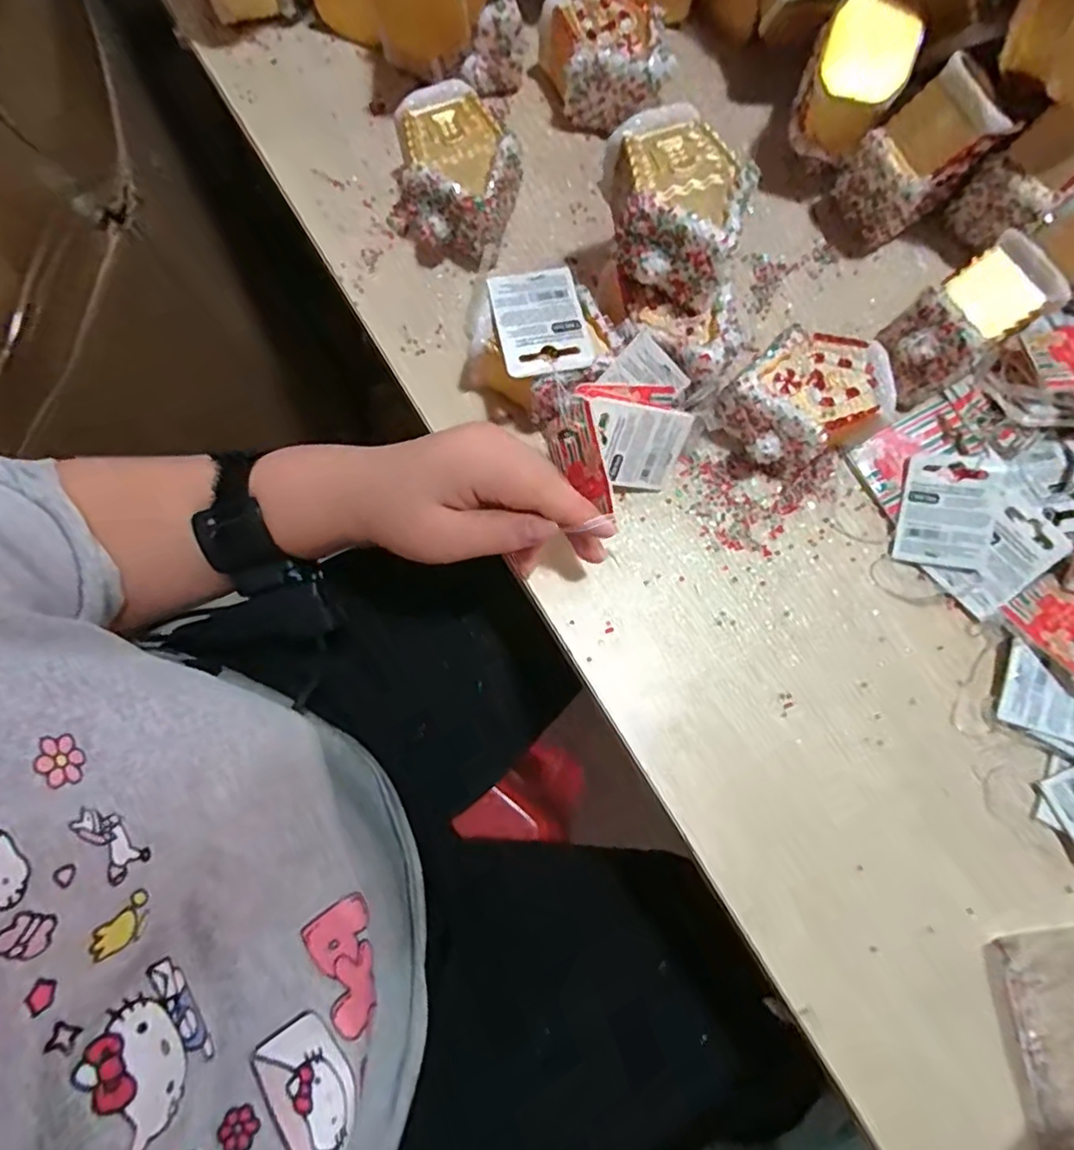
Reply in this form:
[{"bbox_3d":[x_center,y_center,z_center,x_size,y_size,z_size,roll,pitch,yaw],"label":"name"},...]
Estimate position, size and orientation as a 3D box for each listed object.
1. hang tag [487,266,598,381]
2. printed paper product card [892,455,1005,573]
[{"bbox_3d":[0.002,-0.127,0.304,0.044,0.004,0.056,-11,79,-8],"label":"hang tag"},{"bbox_3d":[0.223,-0.034,0.329,0.045,0.005,0.059,9,93,20],"label":"printed paper product card"}]

